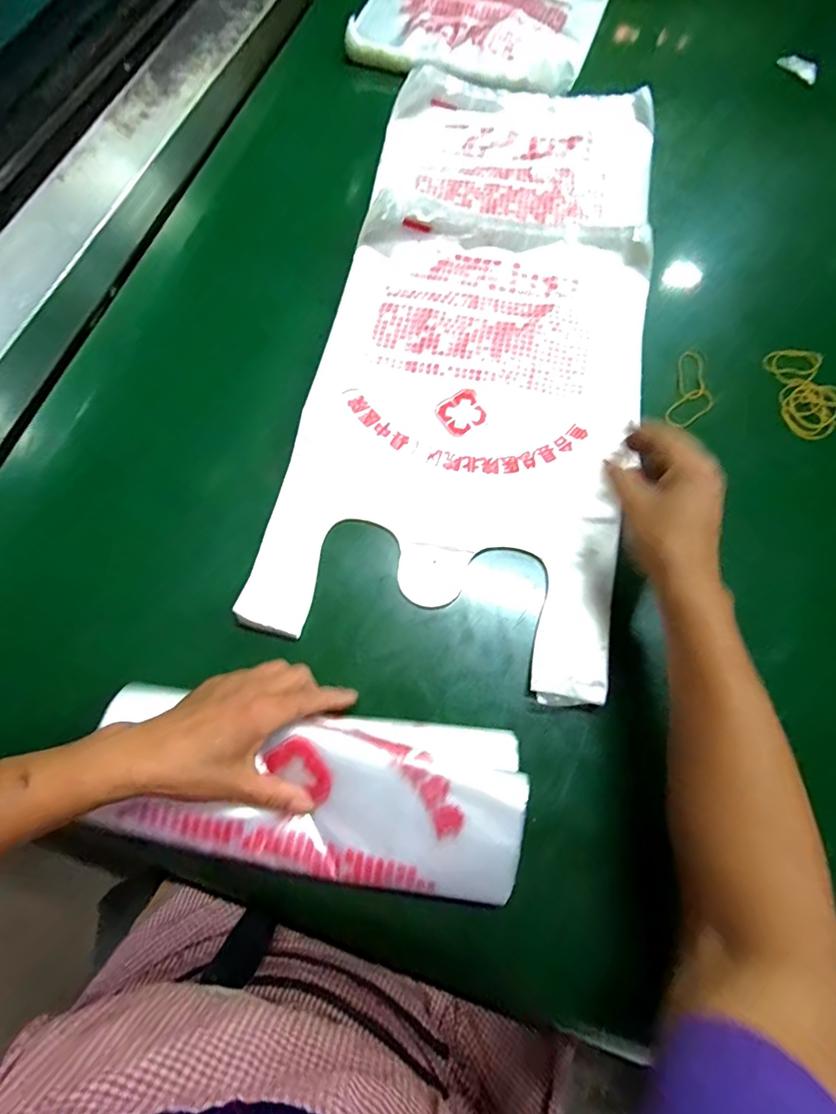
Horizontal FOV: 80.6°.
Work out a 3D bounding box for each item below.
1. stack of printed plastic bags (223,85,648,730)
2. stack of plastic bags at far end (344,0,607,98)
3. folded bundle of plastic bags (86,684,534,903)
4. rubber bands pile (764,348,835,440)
[{"bbox_3d":[0.068,-0.221,0.477,0.294,0.038,0.644,12,74,3],"label":"stack of printed plastic bags"},{"bbox_3d":[0.109,-0.777,0.649,0.285,0.028,0.482,19,72,6],"label":"stack of plastic bags at far end"},{"bbox_3d":[-0.075,0.161,0.345,0.287,0.044,0.111,2,74,4],"label":"folded bundle of plastic bags"},{"bbox_3d":[0.375,-0.161,0.478,0.065,0.013,0.094,-23,73,-8],"label":"rubber bands pile"}]

